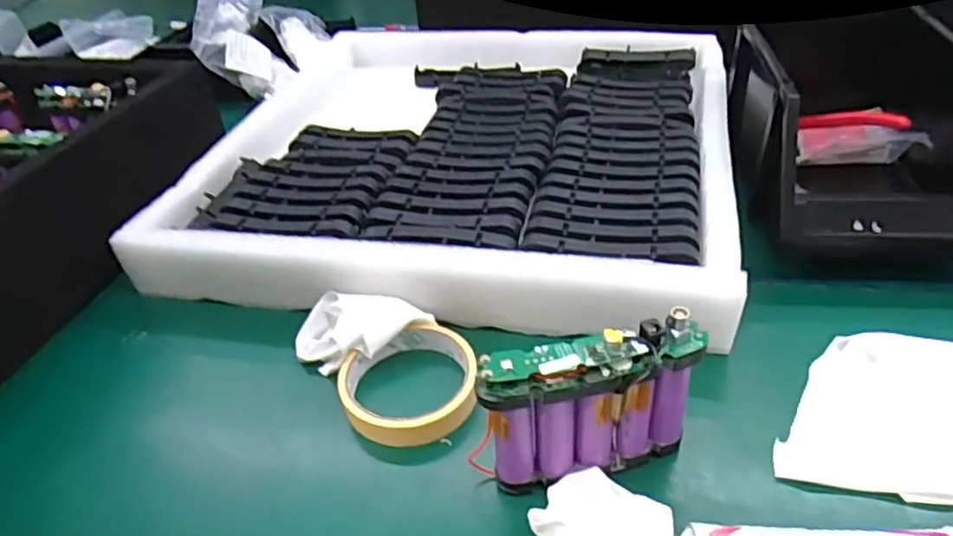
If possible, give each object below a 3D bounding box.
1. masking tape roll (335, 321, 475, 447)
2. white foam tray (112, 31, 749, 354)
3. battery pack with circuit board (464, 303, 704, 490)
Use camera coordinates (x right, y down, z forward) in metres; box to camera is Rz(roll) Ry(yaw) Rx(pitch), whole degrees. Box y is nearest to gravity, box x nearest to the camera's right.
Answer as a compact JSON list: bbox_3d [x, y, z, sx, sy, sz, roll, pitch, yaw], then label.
[{"bbox_3d":[-0.043,0.072,0.428,0.084,0.028,0.090,-4,39,3],"label":"masking tape roll"},{"bbox_3d":[-0.008,-0.126,0.634,0.466,0.051,0.477,5,41,13],"label":"white foam tray"},{"bbox_3d":[0.059,0.074,0.350,0.116,0.095,0.024,-13,39,-9],"label":"battery pack with circuit board"}]

